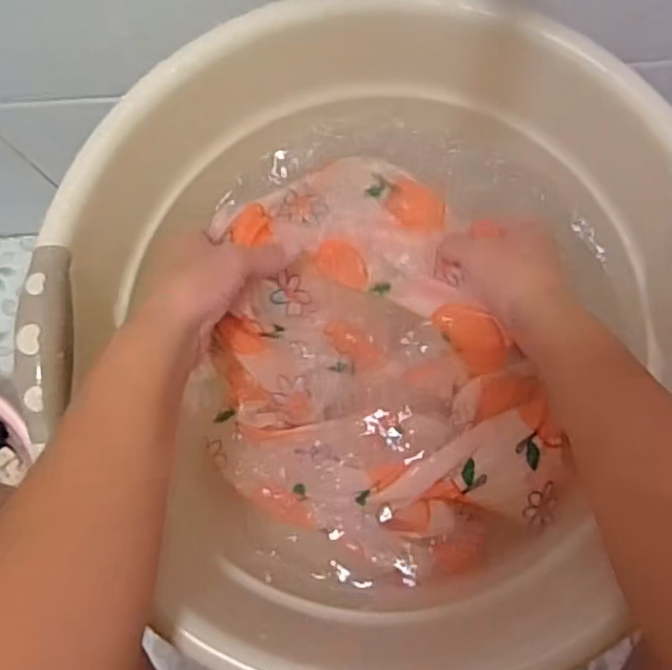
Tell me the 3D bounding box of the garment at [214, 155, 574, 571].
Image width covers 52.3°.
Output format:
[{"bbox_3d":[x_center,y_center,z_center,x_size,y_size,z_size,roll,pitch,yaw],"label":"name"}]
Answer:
[{"bbox_3d":[0.020,0.016,0.474,0.216,0.056,0.283,-14,82,1],"label":"garment"}]

